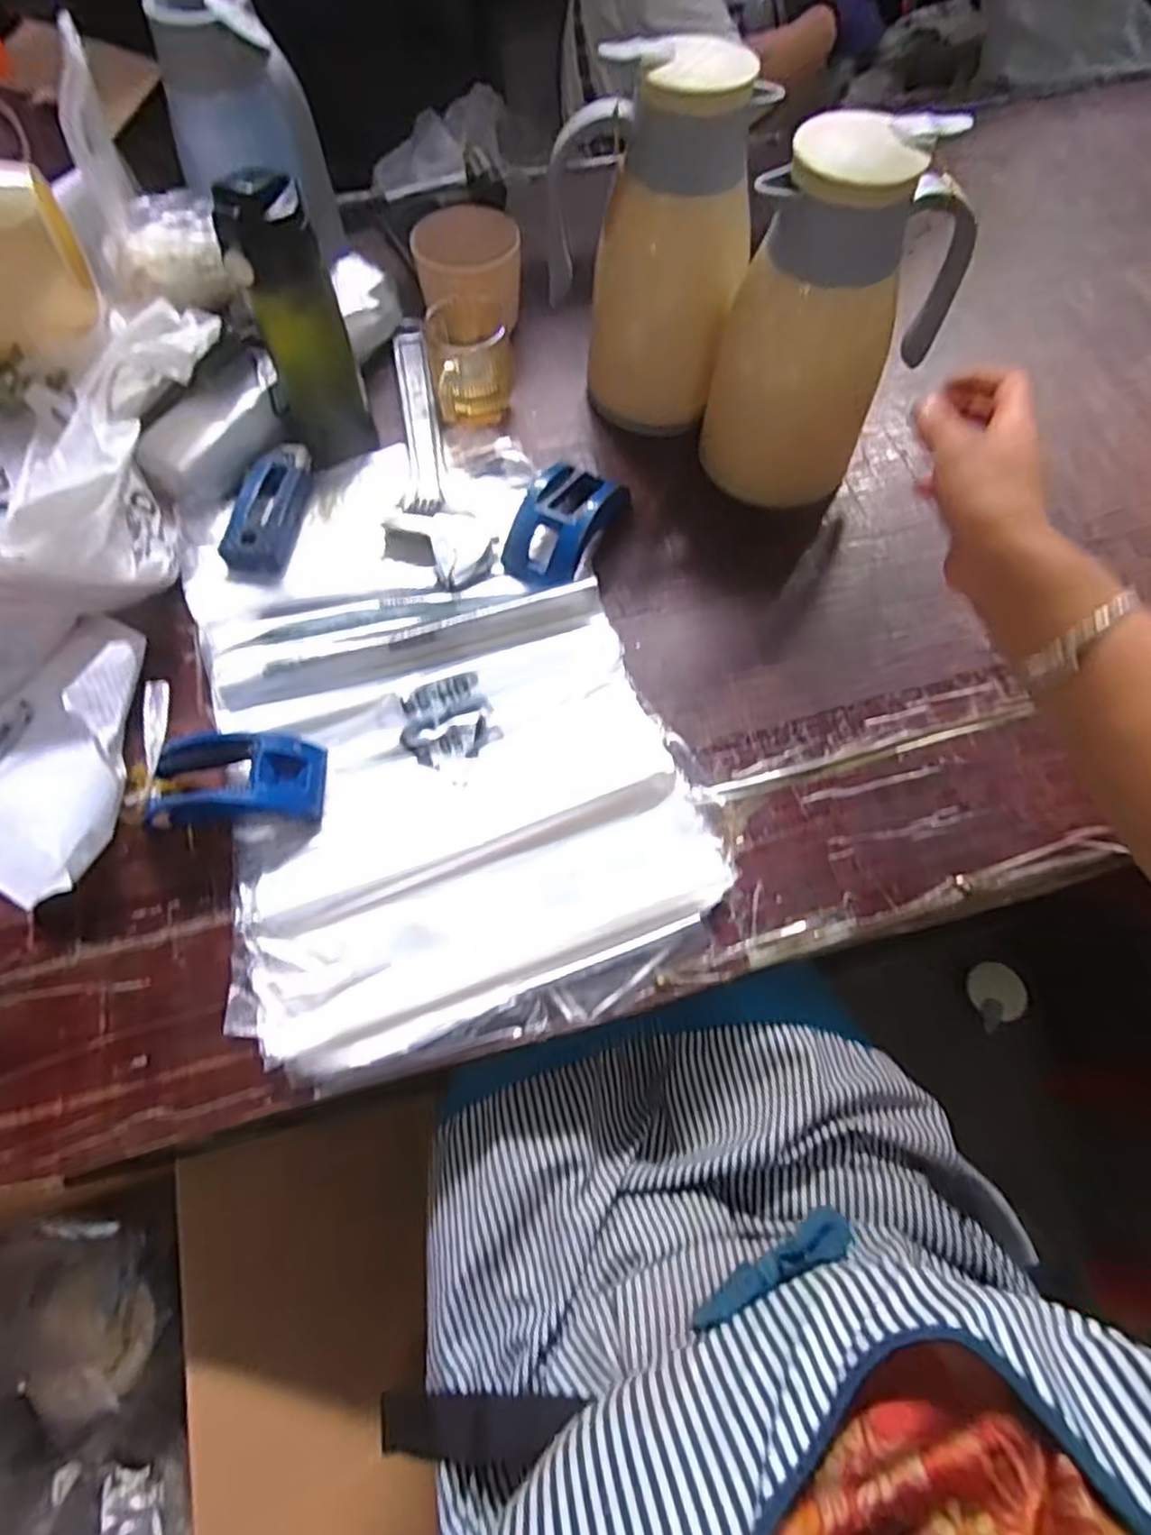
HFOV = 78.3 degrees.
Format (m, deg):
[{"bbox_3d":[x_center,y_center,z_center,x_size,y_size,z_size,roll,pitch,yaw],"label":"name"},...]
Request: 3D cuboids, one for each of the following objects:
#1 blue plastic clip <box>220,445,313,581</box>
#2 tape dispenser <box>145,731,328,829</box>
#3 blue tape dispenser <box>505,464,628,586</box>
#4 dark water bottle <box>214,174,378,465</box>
[{"bbox_3d":[-0.272,-0.233,0.628,0.053,0.017,0.138,2,66,1],"label":"blue plastic clip"},{"bbox_3d":[-0.244,0.010,0.506,0.119,0.048,0.071,-6,66,-2],"label":"tape dispenser"},{"bbox_3d":[-0.007,-0.208,0.603,0.079,0.044,0.123,19,67,9],"label":"blue tape dispenser"},{"bbox_3d":[-0.225,-0.358,0.585,0.073,0.208,0.052,-25,68,-11],"label":"dark water bottle"}]

